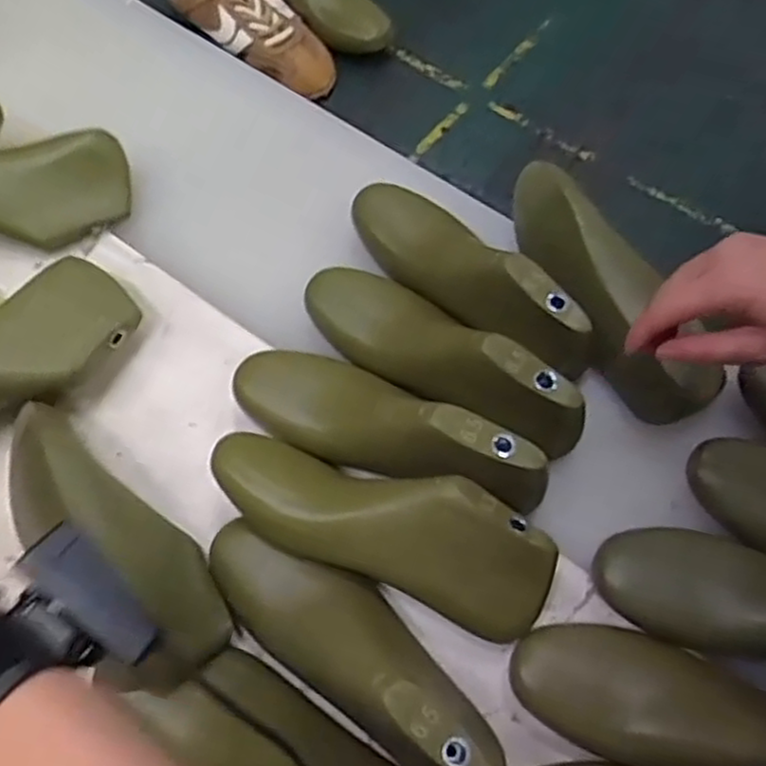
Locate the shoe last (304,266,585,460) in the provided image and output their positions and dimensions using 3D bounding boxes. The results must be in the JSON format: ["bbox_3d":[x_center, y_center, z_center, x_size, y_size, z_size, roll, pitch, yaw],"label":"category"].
[{"bbox_3d":[0.044,-0.024,0.568,0.235,0.087,0.078,30,67,28],"label":"shoe last"}]

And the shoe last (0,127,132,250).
[{"bbox_3d":[-0.329,-0.149,0.614,0.232,0.072,0.066,-20,66,-10],"label":"shoe last"}]

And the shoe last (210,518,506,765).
[{"bbox_3d":[-0.020,0.165,0.472,0.225,0.085,0.072,34,69,15],"label":"shoe last"}]

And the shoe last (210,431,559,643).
[{"bbox_3d":[-0.005,0.098,0.498,0.238,0.080,0.079,21,66,10],"label":"shoe last"}]

